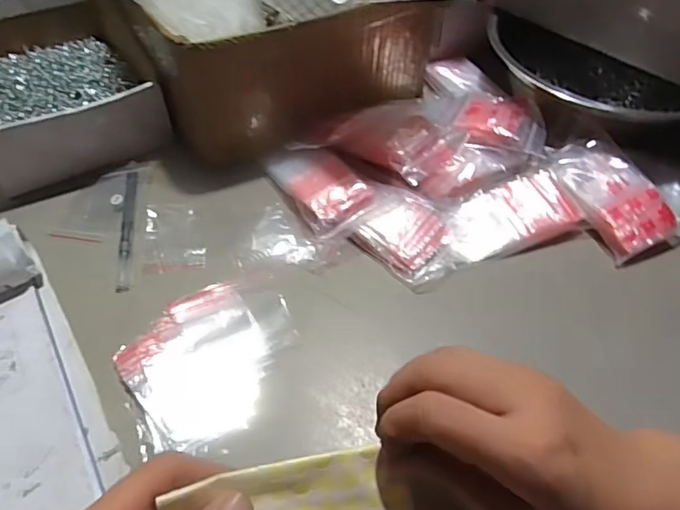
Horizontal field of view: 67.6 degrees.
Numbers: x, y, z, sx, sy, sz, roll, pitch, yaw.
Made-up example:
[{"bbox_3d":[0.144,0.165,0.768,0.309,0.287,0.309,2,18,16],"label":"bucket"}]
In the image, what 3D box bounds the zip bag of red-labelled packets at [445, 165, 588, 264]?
[{"bbox_3d":[0.138,-0.034,0.412,0.117,0.011,0.060,-21,55,-16],"label":"zip bag of red-labelled packets"}]

